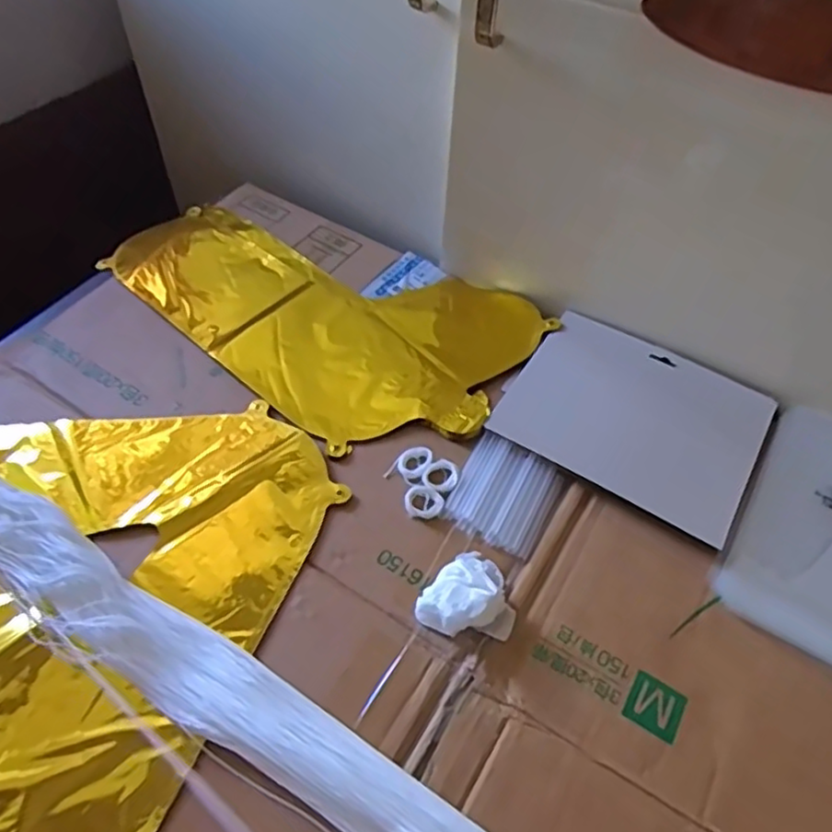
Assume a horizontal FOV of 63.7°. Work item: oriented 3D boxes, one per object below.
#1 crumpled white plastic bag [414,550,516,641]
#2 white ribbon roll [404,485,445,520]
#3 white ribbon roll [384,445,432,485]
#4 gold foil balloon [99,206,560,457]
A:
[{"bbox_3d":[0.040,0.120,0.445,0.058,0.029,0.064,33,59,20],"label":"crumpled white plastic bag"},{"bbox_3d":[0.006,0.064,0.499,0.027,0.006,0.026,1,54,-2],"label":"white ribbon roll"},{"bbox_3d":[-0.004,0.037,0.516,0.027,0.008,0.035,26,57,16],"label":"white ribbon roll"},{"bbox_3d":[-0.097,-0.107,0.627,0.397,0.019,0.226,32,59,19],"label":"gold foil balloon"}]

